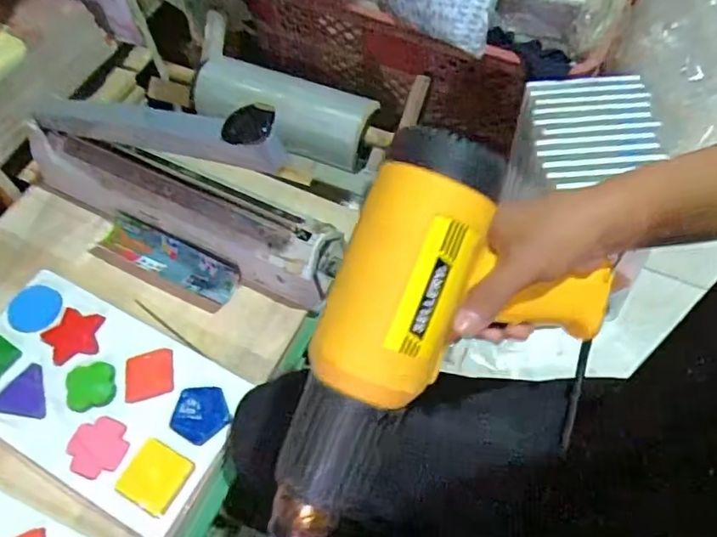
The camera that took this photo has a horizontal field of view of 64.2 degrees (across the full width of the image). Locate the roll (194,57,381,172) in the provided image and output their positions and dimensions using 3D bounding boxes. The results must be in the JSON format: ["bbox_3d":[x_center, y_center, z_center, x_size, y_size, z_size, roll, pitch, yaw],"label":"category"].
[{"bbox_3d":[-0.127,-0.244,0.889,0.298,0.087,0.082,20,62,13],"label":"roll"}]

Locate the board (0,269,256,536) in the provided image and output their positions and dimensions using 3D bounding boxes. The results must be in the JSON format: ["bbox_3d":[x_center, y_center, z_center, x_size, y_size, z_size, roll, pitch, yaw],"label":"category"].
[{"bbox_3d":[-0.262,0.119,0.572,0.291,0.013,0.160,25,64,16],"label":"board"}]

